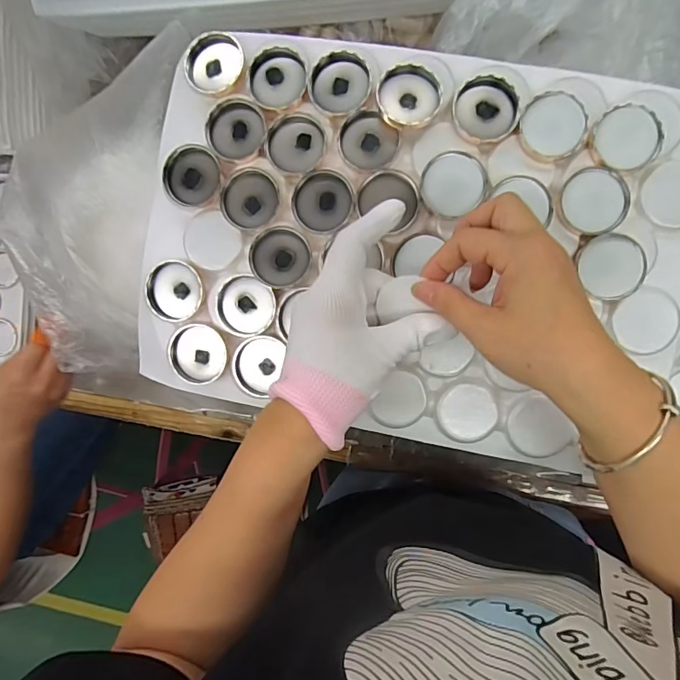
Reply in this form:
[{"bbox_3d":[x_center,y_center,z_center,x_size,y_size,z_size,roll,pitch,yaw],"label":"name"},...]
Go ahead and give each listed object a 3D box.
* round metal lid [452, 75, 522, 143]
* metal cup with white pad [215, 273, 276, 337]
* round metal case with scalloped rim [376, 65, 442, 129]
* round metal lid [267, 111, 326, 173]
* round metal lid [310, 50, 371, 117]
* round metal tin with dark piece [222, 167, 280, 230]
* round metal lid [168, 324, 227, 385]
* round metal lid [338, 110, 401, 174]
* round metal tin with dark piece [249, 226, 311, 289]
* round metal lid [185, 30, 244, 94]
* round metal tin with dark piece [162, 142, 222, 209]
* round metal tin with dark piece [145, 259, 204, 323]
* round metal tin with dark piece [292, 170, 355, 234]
[{"bbox_3d":[0.107,-0.170,0.341,0.047,0.011,0.042,38,97,3],"label":"round metal lid"},{"bbox_3d":[-0.076,-0.027,0.371,0.048,0.007,0.047,0,94,6],"label":"metal cup with white pad"},{"bbox_3d":[0.052,-0.180,0.345,0.046,0.014,0.043,0,94,6],"label":"round metal case with scalloped rim"},{"bbox_3d":[-0.034,-0.153,0.358,0.044,0.010,0.043,0,94,6],"label":"round metal lid"},{"bbox_3d":[0.000,-0.196,0.353,0.044,0.014,0.040,0,94,6],"label":"round metal lid"},{"bbox_3d":[-0.071,-0.112,0.367,0.044,0.008,0.044,0,94,6],"label":"round metal tin with dark piece"},{"bbox_3d":[-0.118,0.012,0.383,0.050,0.007,0.047,6,95,6],"label":"round metal lid"},{"bbox_3d":[0.022,-0.151,0.354,0.046,0.014,0.041,42,97,2],"label":"round metal lid"},{"bbox_3d":[-0.047,-0.065,0.363,0.045,0.012,0.046,0,94,6],"label":"round metal tin with dark piece"},{"bbox_3d":[-0.099,-0.220,0.373,0.046,0.017,0.044,0,94,6],"label":"round metal lid"},{"bbox_3d":[-0.118,-0.132,0.371,0.046,0.012,0.046,0,94,6],"label":"round metal tin with dark piece"},{"bbox_3d":[-0.136,-0.040,0.379,0.048,0.009,0.049,0,94,6],"label":"round metal tin with dark piece"},{"bbox_3d":[-0.012,-0.106,0.358,0.047,0.008,0.045,0,94,6],"label":"round metal tin with dark piece"}]

